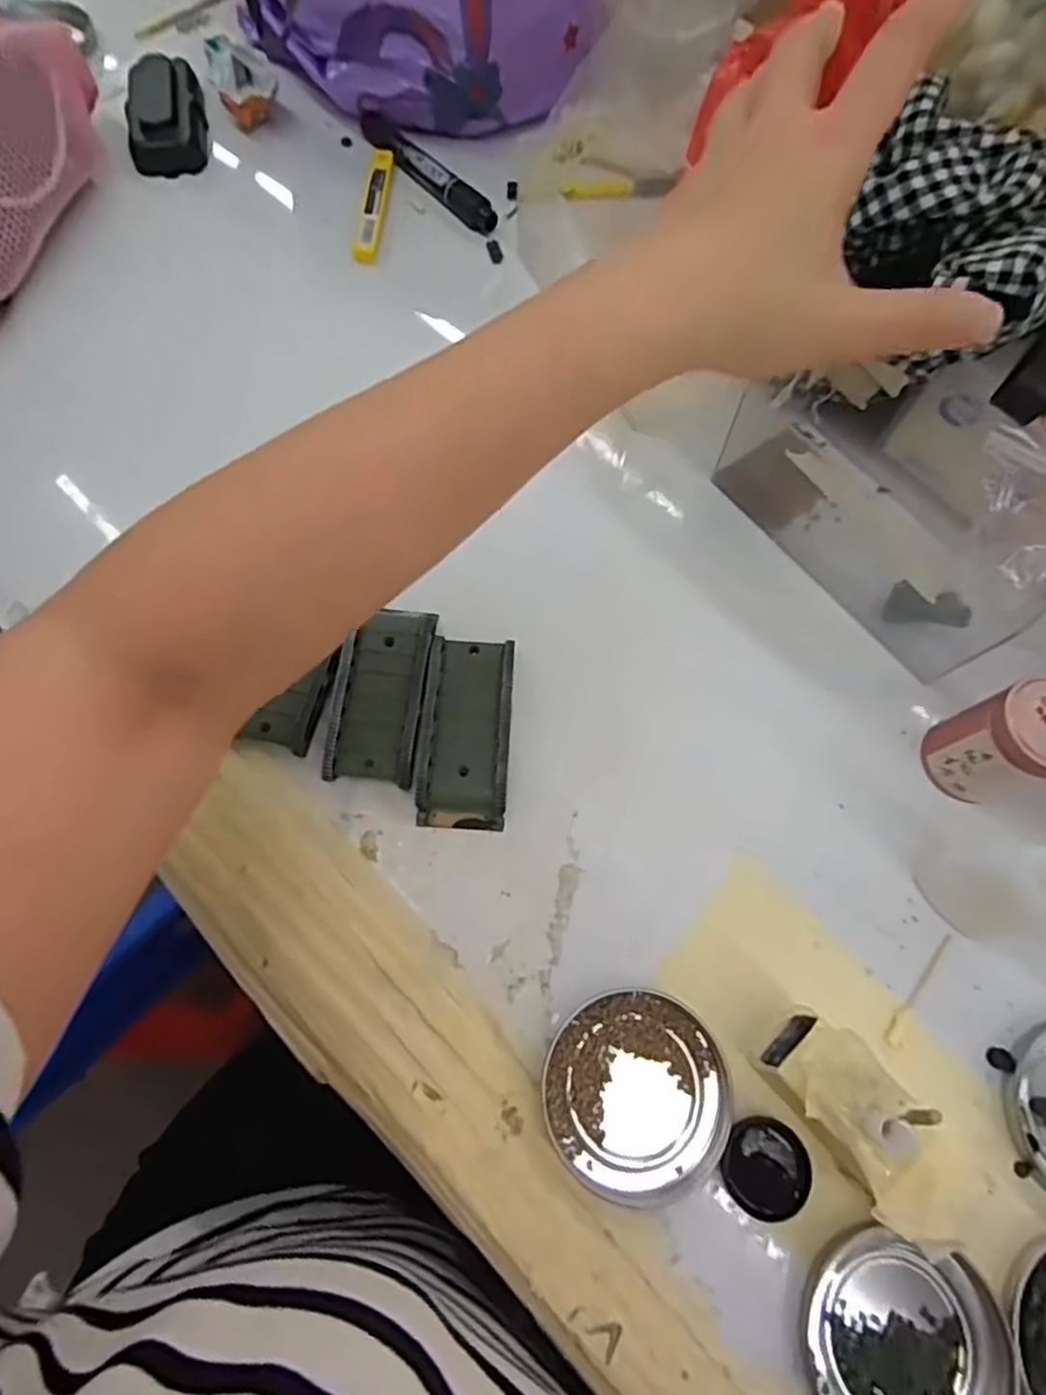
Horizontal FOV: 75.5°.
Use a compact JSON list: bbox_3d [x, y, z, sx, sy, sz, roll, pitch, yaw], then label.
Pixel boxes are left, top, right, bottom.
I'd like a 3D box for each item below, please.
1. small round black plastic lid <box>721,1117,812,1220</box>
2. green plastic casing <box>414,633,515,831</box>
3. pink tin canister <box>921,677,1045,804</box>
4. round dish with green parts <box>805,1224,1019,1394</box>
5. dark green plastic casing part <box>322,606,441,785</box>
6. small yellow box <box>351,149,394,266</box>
[{"bbox_3d":[0.102,0.196,0.281,0.035,0.009,0.034,1,69,-2],"label":"small round black plastic lid"},{"bbox_3d":[-0.028,0.016,0.341,0.043,0.018,0.095,4,69,-1],"label":"green plastic casing"},{"bbox_3d":[0.228,0.022,0.322,0.038,0.068,0.043,-16,71,-9],"label":"pink tin canister"},{"bbox_3d":[0.148,0.256,0.262,0.074,0.011,0.074,1,69,-2],"label":"round dish with green parts"},{"bbox_3d":[-0.071,-0.003,0.345,0.044,0.016,0.092,5,69,-1],"label":"dark green plastic casing part"},{"bbox_3d":[-0.104,-0.351,0.478,0.017,0.006,0.102,7,69,0],"label":"small yellow box"}]

